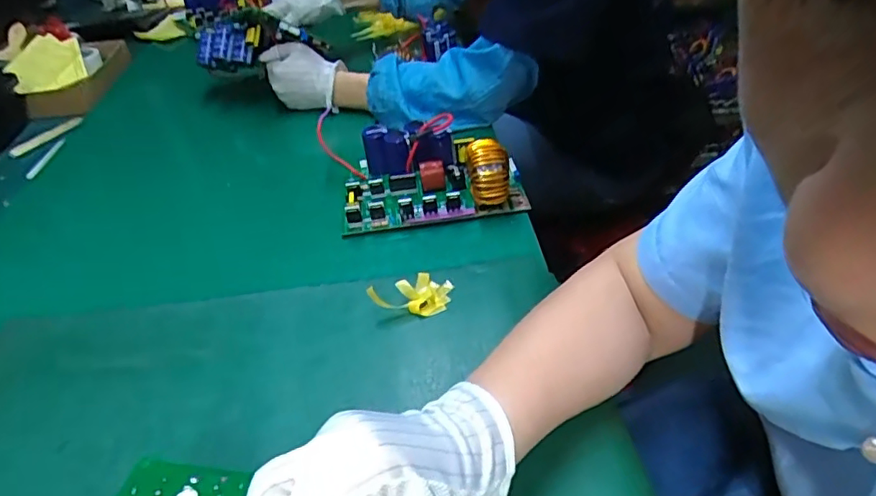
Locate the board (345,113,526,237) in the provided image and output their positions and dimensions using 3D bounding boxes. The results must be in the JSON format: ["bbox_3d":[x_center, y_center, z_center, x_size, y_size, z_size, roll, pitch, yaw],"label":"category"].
[{"bbox_3d":[-0.006,-0.090,0.619,0.186,0.069,0.125,-5,39,0],"label":"board"}]

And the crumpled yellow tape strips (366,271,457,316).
[{"bbox_3d":[-0.022,0.035,0.503,0.064,0.023,0.049,3,40,10],"label":"crumpled yellow tape strips"}]

